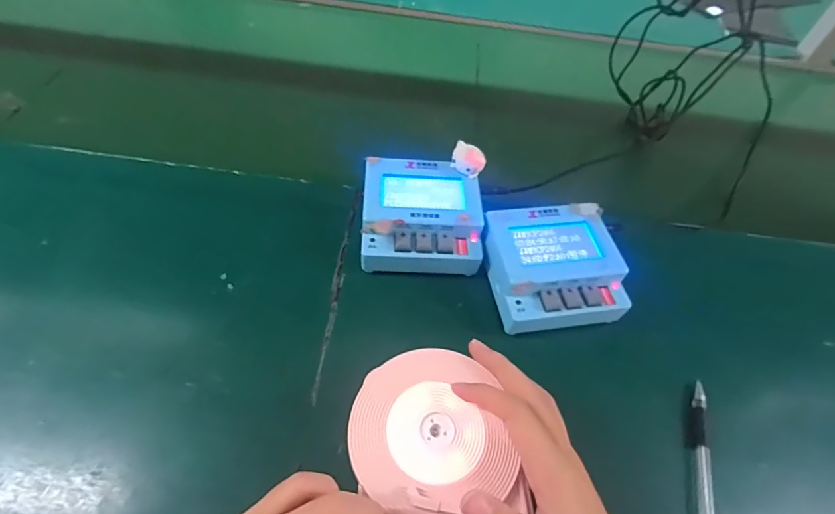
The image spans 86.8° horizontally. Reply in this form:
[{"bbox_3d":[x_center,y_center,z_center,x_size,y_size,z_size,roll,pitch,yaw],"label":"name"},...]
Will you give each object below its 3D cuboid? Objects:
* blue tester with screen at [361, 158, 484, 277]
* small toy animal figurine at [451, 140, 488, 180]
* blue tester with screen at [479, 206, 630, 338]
[{"bbox_3d":[0.003,-0.033,0.393,0.103,0.051,0.100,3,53,-5],"label":"blue tester with screen"},{"bbox_3d":[0.045,-0.085,0.390,0.030,0.024,0.018,21,54,9],"label":"small toy animal figurine"},{"bbox_3d":[0.113,0.010,0.374,0.106,0.047,0.100,-5,54,-10],"label":"blue tester with screen"}]

